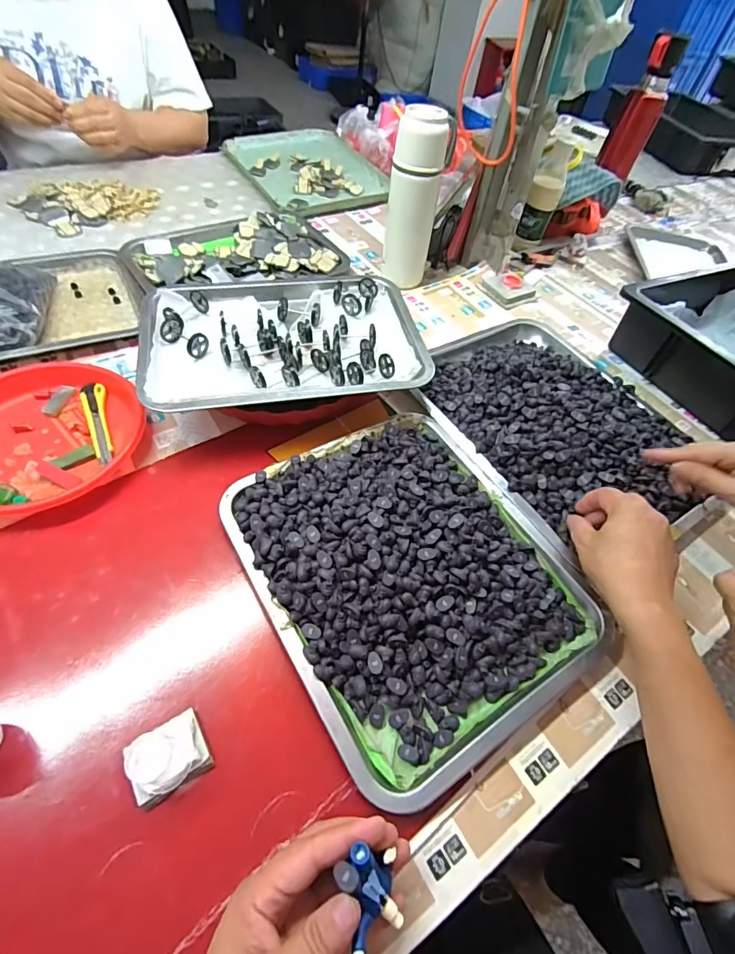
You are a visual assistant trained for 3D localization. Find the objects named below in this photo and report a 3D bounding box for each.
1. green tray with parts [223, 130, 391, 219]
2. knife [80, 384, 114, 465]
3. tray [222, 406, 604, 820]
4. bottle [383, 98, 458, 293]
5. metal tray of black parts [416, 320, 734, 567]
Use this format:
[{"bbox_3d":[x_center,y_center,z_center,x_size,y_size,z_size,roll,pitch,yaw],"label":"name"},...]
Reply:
[{"bbox_3d":[-0.116,-0.626,0.915,0.259,0.027,0.326,-20,58,-22],"label":"green tray with parts"},{"bbox_3d":[-0.291,-0.058,0.484,0.025,0.010,0.119,-17,57,-16],"label":"knife"},{"bbox_3d":[0.038,0.069,0.406,0.253,0.043,0.300,-25,59,-21],"label":"tray"},{"bbox_3d":[0.065,-0.377,0.635,0.072,0.216,0.060,12,55,4],"label":"bottle"},{"bbox_3d":[0.229,-0.077,0.533,0.259,0.056,0.359,-27,60,-22],"label":"metal tray of black parts"}]

